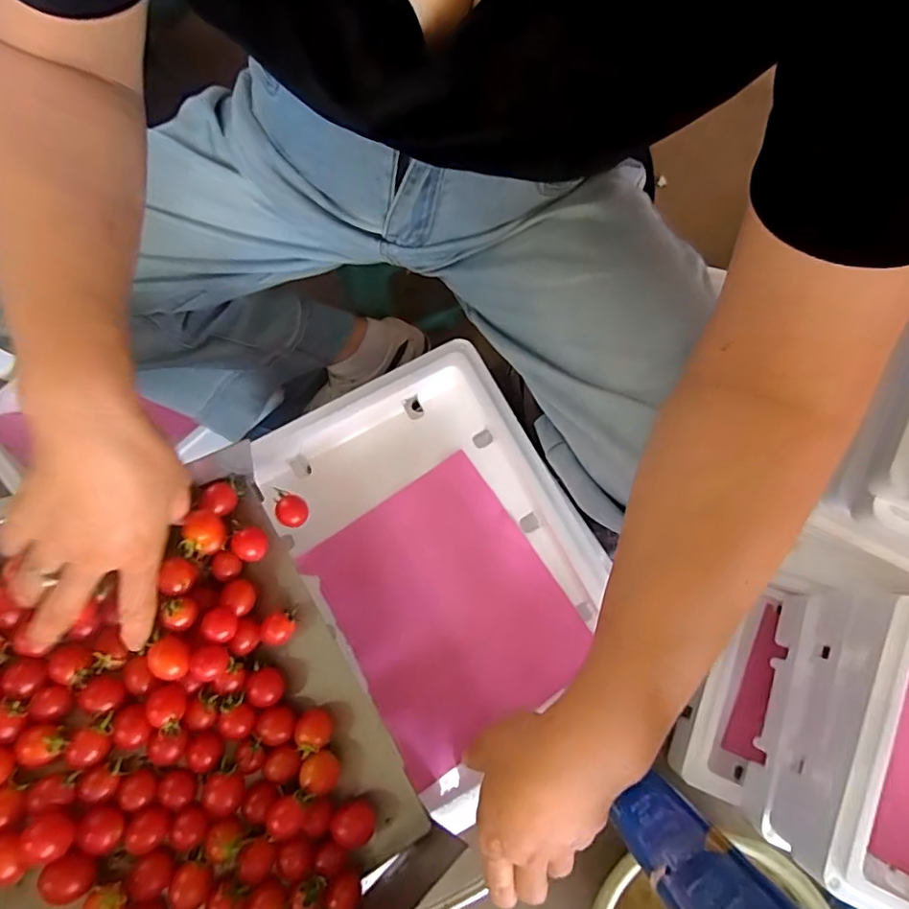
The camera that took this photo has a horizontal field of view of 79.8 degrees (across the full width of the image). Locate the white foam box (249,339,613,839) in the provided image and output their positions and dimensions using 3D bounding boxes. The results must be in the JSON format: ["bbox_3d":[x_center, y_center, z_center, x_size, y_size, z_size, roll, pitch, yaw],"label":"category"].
[{"bbox_3d":[-0.008,0.085,0.463,0.229,0.074,0.322,-31,77,-7],"label":"white foam box"}]

